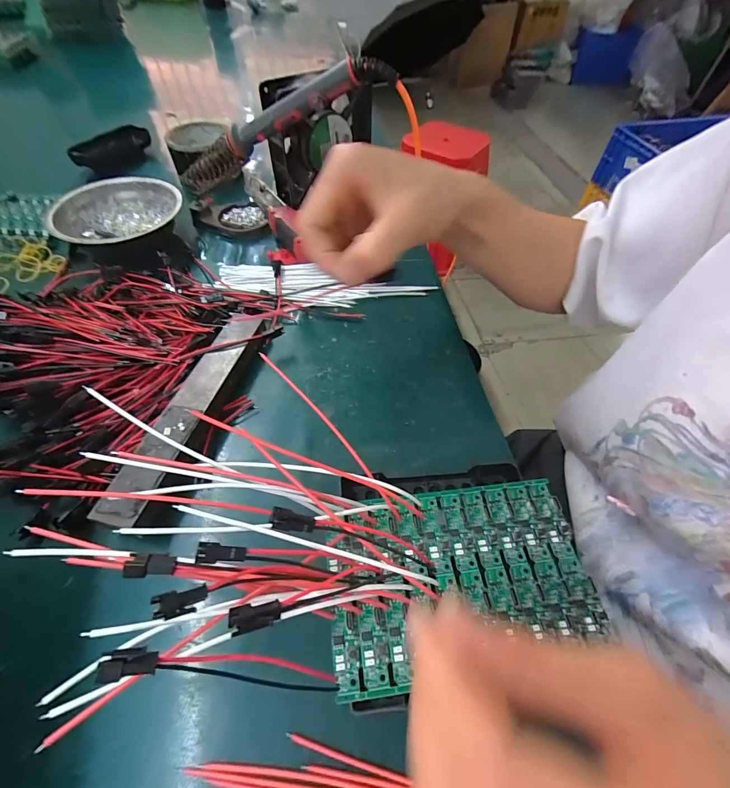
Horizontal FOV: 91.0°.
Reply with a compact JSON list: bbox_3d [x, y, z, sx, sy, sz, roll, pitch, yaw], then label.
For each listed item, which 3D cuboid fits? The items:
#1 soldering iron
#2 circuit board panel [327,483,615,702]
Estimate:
[{"bbox_3d":[-0.091,-0.250,0.338,0.249,0.032,0.027,-8,49,29],"label":"soldering iron"},{"bbox_3d":[0.051,0.096,0.196,0.137,0.004,0.087,-6,56,-5],"label":"circuit board panel"}]

